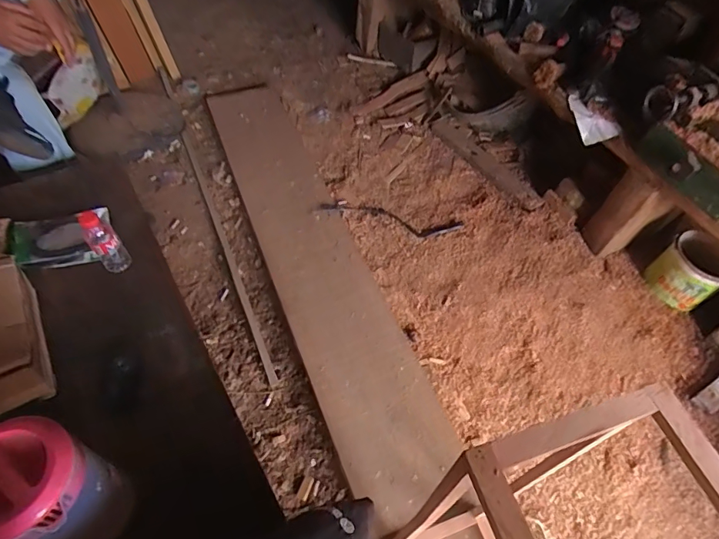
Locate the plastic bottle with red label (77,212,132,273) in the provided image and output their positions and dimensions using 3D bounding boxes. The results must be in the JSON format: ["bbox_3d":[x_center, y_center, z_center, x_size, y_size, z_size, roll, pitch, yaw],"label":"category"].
[{"bbox_3d":[-0.484,-0.052,0.879,0.055,0.135,0.047,-26,60,-22],"label":"plastic bottle with red label"}]

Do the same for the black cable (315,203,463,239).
[{"bbox_3d":[0.101,-0.171,1.512,0.470,0.052,0.105,14,50,11],"label":"black cable"}]

